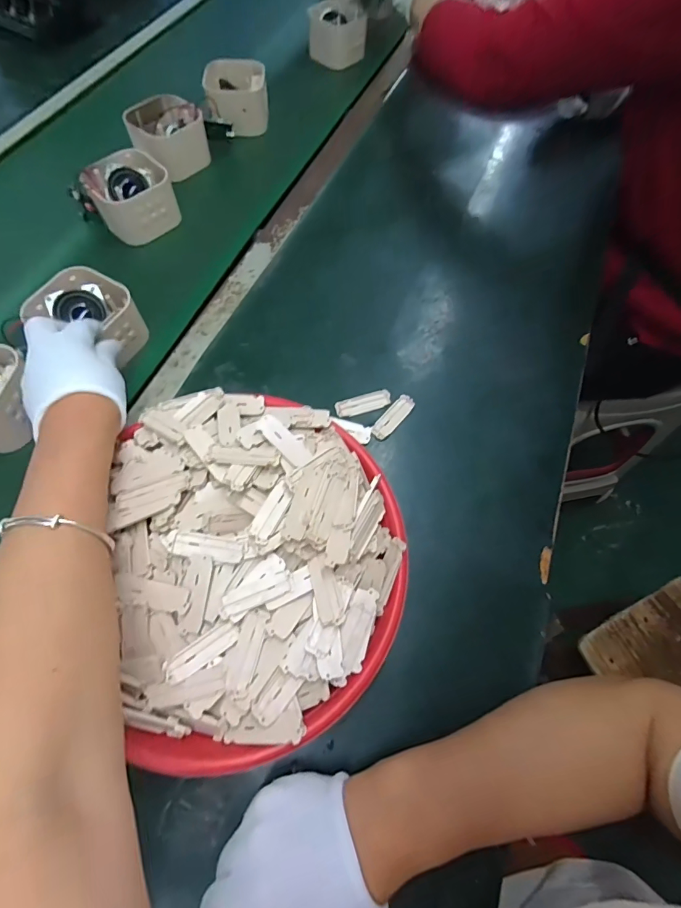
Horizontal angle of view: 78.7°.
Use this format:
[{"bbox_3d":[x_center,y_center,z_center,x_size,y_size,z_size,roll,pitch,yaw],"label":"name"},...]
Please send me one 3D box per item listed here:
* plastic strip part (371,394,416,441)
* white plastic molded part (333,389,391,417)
[{"bbox_3d":[0.056,-0.039,0.436,0.018,0.004,0.060,37,69,13],"label":"plastic strip part"},{"bbox_3d":[0.025,-0.054,0.443,0.060,0.004,0.022,-16,68,-10],"label":"white plastic molded part"}]

